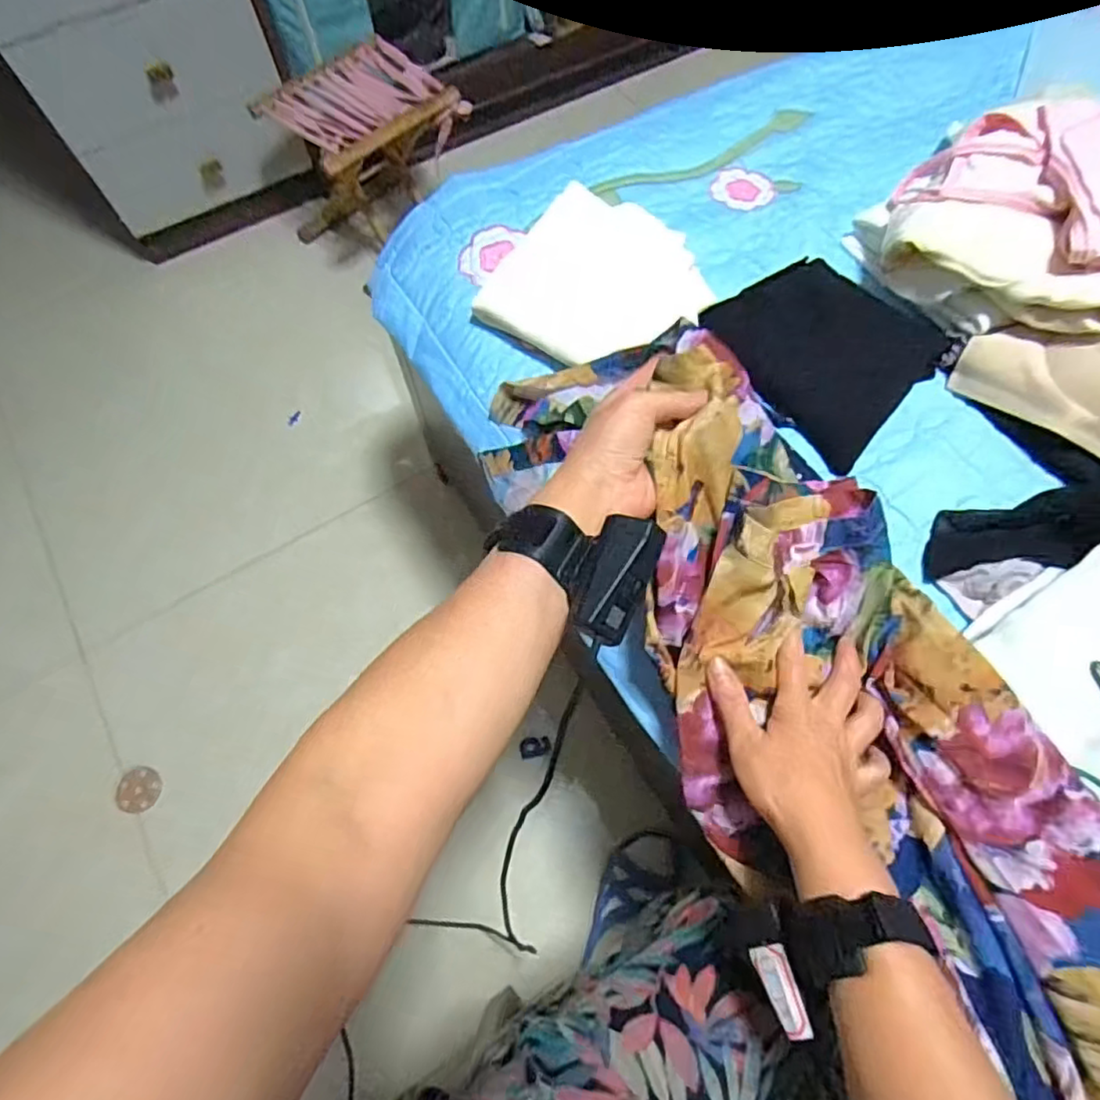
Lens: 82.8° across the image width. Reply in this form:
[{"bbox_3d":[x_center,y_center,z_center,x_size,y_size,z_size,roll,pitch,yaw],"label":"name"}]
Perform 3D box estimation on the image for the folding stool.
[{"bbox_3d":[-0.356,-0.792,1.278,0.338,0.253,0.269,-40,71,-15],"label":"folding stool"}]

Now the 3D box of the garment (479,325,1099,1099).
[{"bbox_3d":[0.190,0.092,0.434,0.211,0.167,0.677,-32,74,-12],"label":"garment"}]

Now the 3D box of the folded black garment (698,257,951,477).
[{"bbox_3d":[0.253,-0.193,0.593,0.173,0.030,0.192,-41,72,-16],"label":"folded black garment"}]

